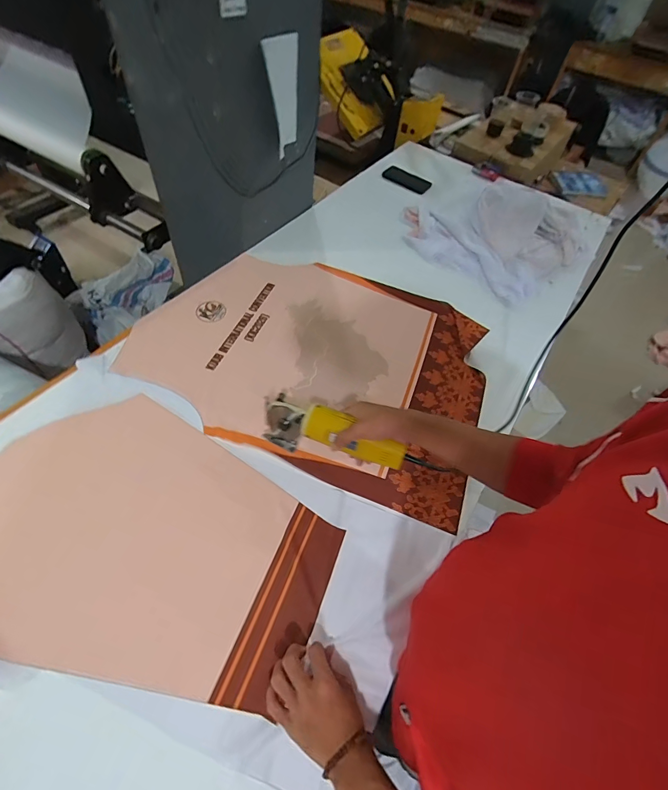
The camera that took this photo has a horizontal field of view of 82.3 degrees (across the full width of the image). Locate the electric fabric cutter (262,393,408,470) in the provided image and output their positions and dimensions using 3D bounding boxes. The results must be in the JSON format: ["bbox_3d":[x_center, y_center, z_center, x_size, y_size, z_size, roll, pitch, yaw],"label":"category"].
[{"bbox_3d":[-0.003,0.066,0.639,0.240,0.071,0.067,17,56,12],"label":"electric fabric cutter"}]

